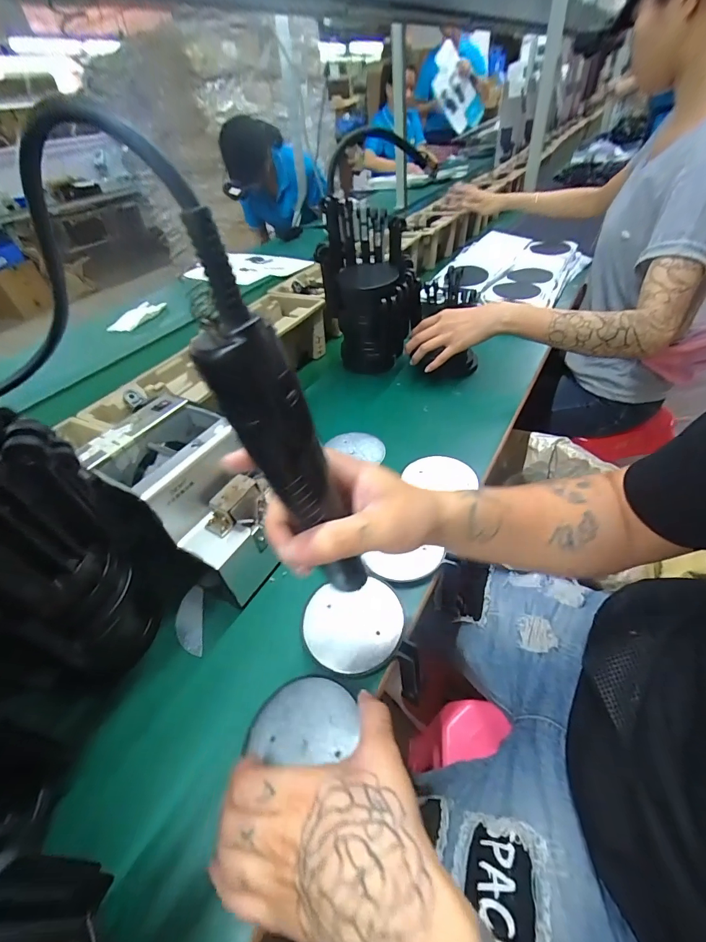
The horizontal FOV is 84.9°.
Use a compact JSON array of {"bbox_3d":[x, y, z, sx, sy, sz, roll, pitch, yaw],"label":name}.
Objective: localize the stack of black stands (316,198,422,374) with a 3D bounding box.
[{"bbox_3d":[0.032,-0.296,0.677,0.153,0.257,0.158,-3,44,4],"label":"stack of black stands"}]

